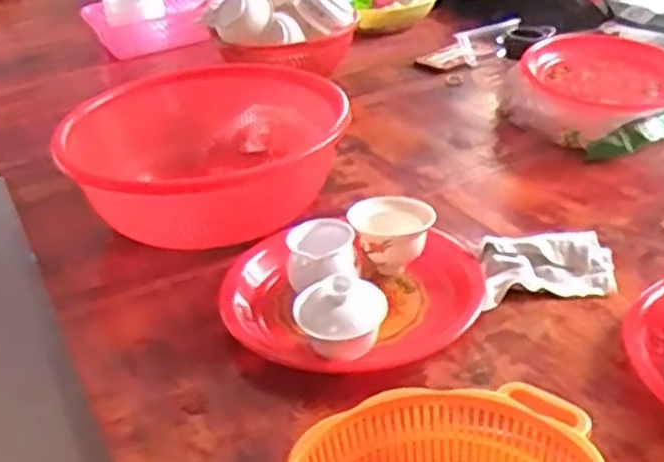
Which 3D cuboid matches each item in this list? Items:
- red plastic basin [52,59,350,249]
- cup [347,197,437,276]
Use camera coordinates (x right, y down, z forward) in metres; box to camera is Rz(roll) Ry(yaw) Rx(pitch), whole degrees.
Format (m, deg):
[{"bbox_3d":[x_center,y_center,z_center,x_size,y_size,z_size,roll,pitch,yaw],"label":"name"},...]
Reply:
[{"bbox_3d":[-0.148,-0.094,0.989,0.335,0.123,0.357,-3,31,2],"label":"red plastic basin"},{"bbox_3d":[0.064,0.009,0.835,0.085,0.064,0.078,-4,30,3],"label":"cup"}]

